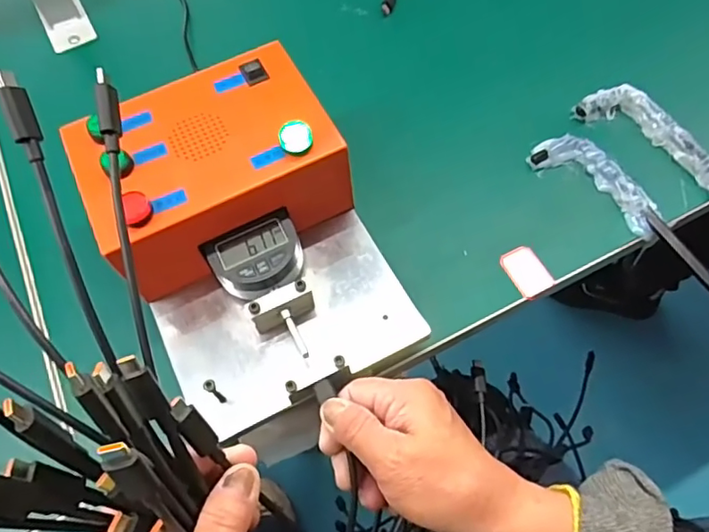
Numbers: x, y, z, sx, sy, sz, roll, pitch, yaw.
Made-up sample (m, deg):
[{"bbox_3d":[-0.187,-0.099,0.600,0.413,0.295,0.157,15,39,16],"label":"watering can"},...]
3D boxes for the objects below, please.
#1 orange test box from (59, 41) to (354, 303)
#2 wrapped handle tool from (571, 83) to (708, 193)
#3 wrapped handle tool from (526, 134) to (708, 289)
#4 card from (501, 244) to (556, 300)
[{"bbox_3d":[-0.090,-0.062,0.359,0.151,0.066,0.116,-27,65,-9],"label":"orange test box"},{"bbox_3d":[0.244,-0.076,0.404,0.041,0.023,0.177,-39,67,-14],"label":"wrapped handle tool"},{"bbox_3d":[0.197,-0.043,0.395,0.039,0.014,0.159,-40,68,-15],"label":"wrapped handle tool"},{"bbox_3d":[0.118,0.003,0.380,0.025,0.004,0.036,-25,65,-8],"label":"card"}]

